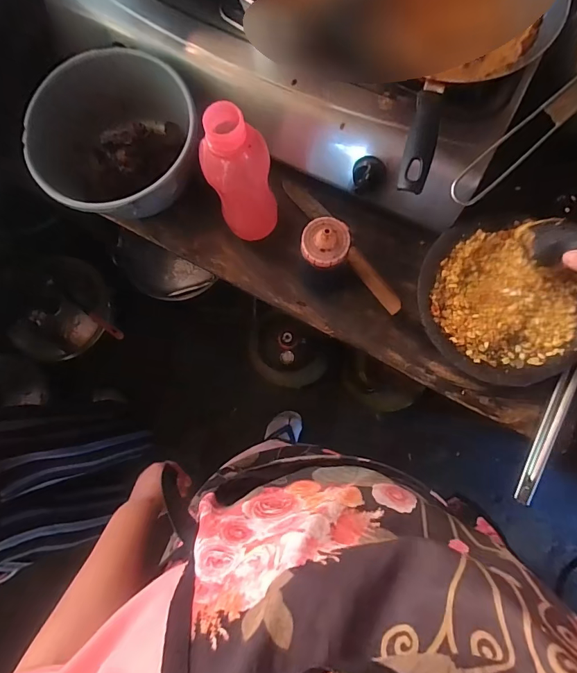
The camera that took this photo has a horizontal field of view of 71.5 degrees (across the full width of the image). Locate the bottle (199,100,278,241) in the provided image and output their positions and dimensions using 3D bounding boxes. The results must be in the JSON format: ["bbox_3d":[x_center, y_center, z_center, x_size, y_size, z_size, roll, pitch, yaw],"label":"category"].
[{"bbox_3d":[-0.058,-0.193,0.508,0.077,0.201,0.068,-16,82,0],"label":"bottle"}]

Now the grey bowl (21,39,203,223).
[{"bbox_3d":[-0.237,-0.281,0.593,0.219,0.114,0.209,0,83,2],"label":"grey bowl"}]

